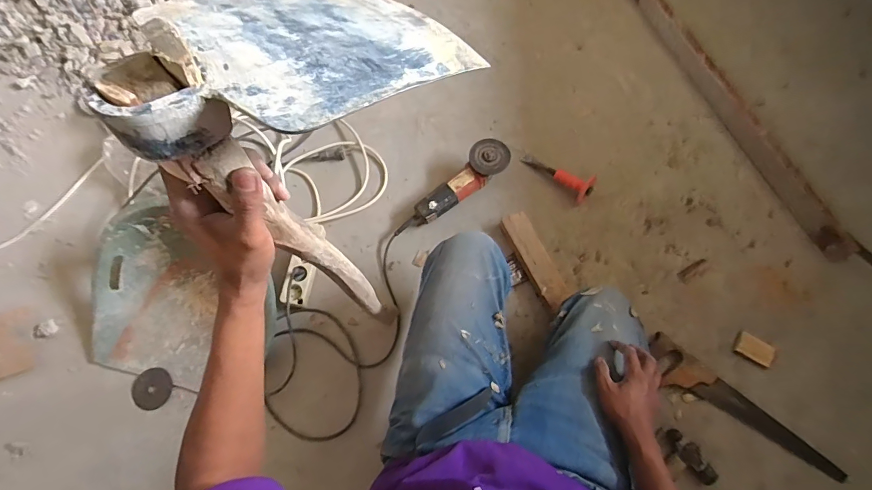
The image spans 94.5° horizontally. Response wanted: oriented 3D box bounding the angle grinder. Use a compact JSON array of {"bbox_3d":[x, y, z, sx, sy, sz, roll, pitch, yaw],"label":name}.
[{"bbox_3d":[0.044,-0.131,1.016,0.337,0.091,0.091,-41,76,-12],"label":"angle grinder"}]

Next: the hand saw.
[{"bbox_3d":[0.644,0.358,0.854,0.437,0.034,0.083,40,76,12],"label":"hand saw"}]

